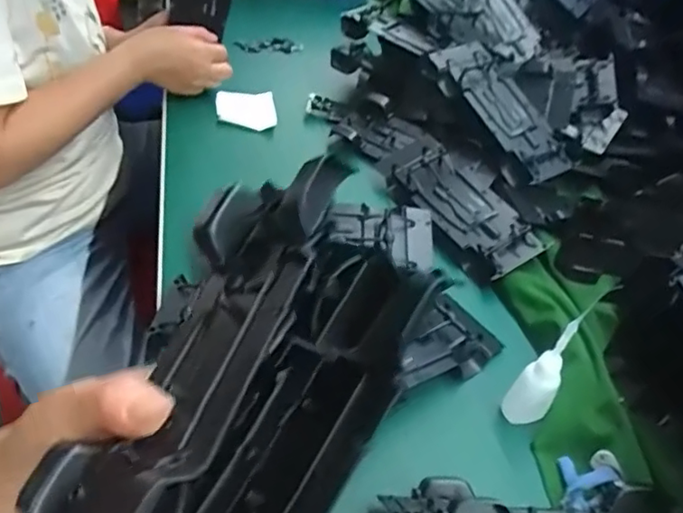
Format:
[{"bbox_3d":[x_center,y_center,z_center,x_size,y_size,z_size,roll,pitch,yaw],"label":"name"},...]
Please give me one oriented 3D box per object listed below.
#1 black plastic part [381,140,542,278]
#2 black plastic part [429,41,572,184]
[{"bbox_3d":[0.113,-0.060,0.592,0.064,0.020,0.194,-19,50,-28],"label":"black plastic part"},{"bbox_3d":[0.175,-0.166,0.658,0.066,0.022,0.194,-21,67,-24],"label":"black plastic part"}]

